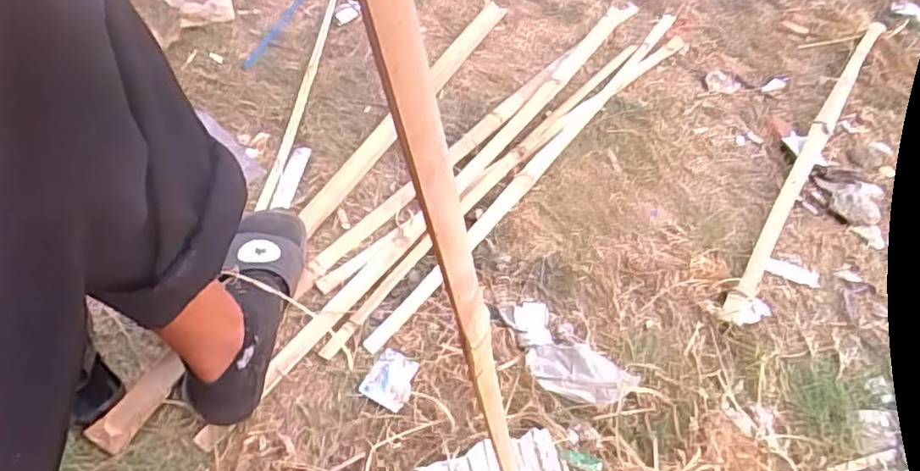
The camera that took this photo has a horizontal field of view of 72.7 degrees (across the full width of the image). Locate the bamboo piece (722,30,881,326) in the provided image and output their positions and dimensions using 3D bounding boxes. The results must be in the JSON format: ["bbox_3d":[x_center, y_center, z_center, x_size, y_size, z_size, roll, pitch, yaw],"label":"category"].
[{"bbox_3d":[0.542,-0.138,0.956,0.030,0.032,0.751,31,58,18],"label":"bamboo piece"}]

